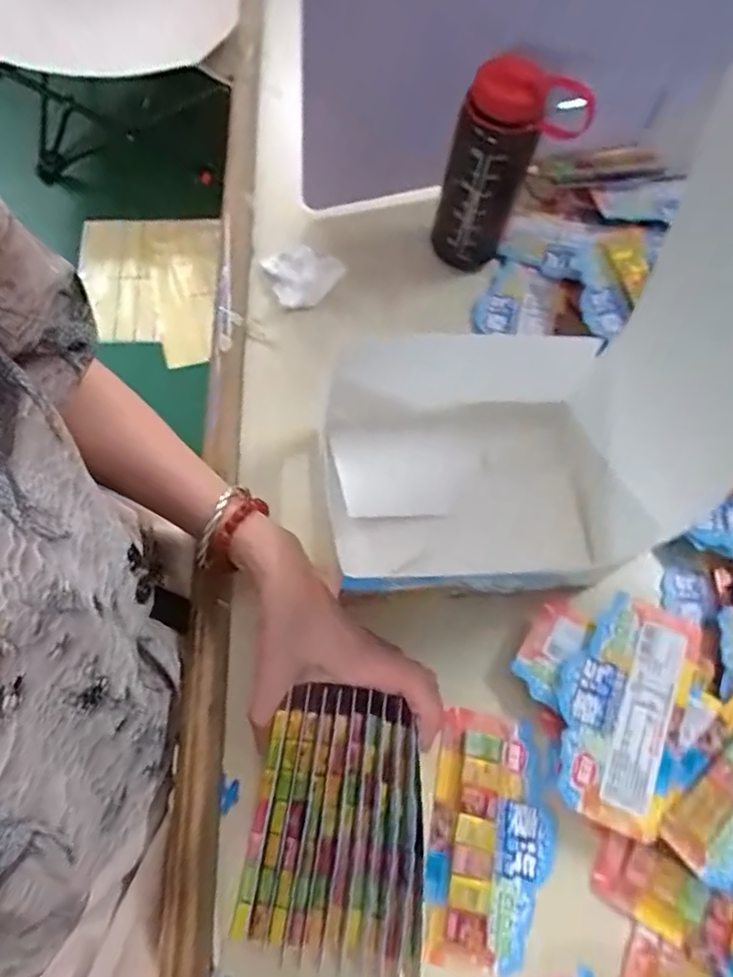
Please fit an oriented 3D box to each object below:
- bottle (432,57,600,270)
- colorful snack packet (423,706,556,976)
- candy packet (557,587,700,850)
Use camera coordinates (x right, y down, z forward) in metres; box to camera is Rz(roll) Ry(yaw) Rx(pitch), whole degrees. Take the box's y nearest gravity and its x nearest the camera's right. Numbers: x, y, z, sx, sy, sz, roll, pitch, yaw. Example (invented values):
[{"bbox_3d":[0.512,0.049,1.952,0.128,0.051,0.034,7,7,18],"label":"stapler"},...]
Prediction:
[{"bbox_3d":[0.120,-0.274,0.520,0.108,0.171,0.083,19,69,9],"label":"bottle"},{"bbox_3d":[0.080,0.225,0.389,0.077,0.014,0.143,10,67,5],"label":"colorful snack packet"},{"bbox_3d":[0.168,0.144,0.401,0.076,0.014,0.143,22,68,10],"label":"candy packet"}]

